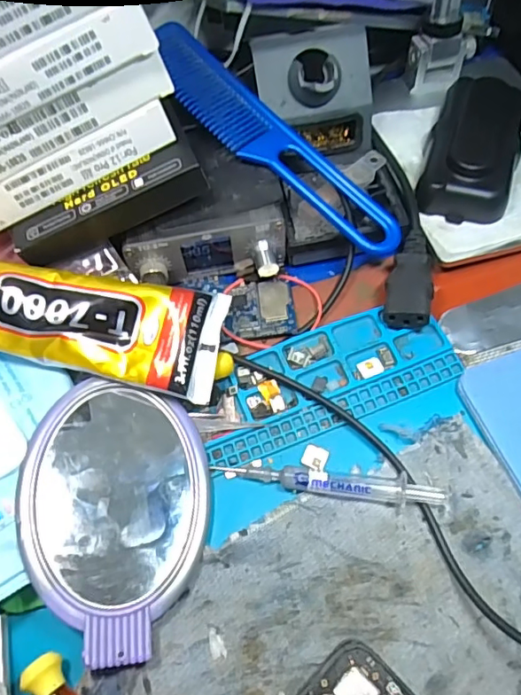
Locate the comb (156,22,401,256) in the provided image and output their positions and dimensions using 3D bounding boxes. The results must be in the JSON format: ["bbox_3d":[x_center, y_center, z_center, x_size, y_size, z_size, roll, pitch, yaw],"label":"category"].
[{"bbox_3d":[0.003,-0.116,0.299,0.038,0.005,0.183,-41,80,-21],"label":"comb"}]

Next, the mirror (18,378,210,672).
[{"bbox_3d":[-0.063,0.071,0.236,0.078,0.006,0.115,5,60,-11],"label":"mirror"}]

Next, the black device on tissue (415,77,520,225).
[{"bbox_3d":[0.125,-0.119,0.313,0.048,0.023,0.099,15,66,11],"label":"black device on tissue"}]

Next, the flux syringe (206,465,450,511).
[{"bbox_3d":[0.032,0.061,0.246,0.104,0.008,0.013,7,65,7],"label":"flux syringe"}]

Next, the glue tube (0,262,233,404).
[{"bbox_3d":[-0.098,-0.014,0.255,0.157,0.023,0.050,11,64,-6],"label":"glue tube"}]

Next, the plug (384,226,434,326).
[{"bbox_3d":[0.080,-0.037,0.285,0.022,0.018,0.060,13,65,9],"label":"plug"}]

